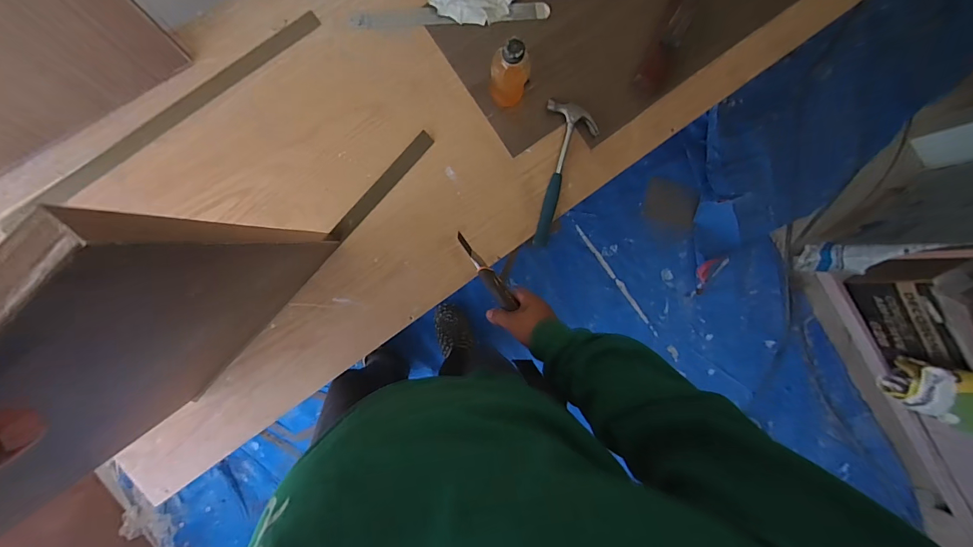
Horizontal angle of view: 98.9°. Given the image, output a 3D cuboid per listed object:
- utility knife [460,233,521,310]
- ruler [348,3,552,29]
[{"bbox_3d":[-0.002,-0.004,0.657,0.024,0.021,0.143,-36,80,-4],"label":"utility knife"},{"bbox_3d":[-0.057,-0.438,0.707,0.335,0.009,0.029,-8,104,-6],"label":"ruler"}]

